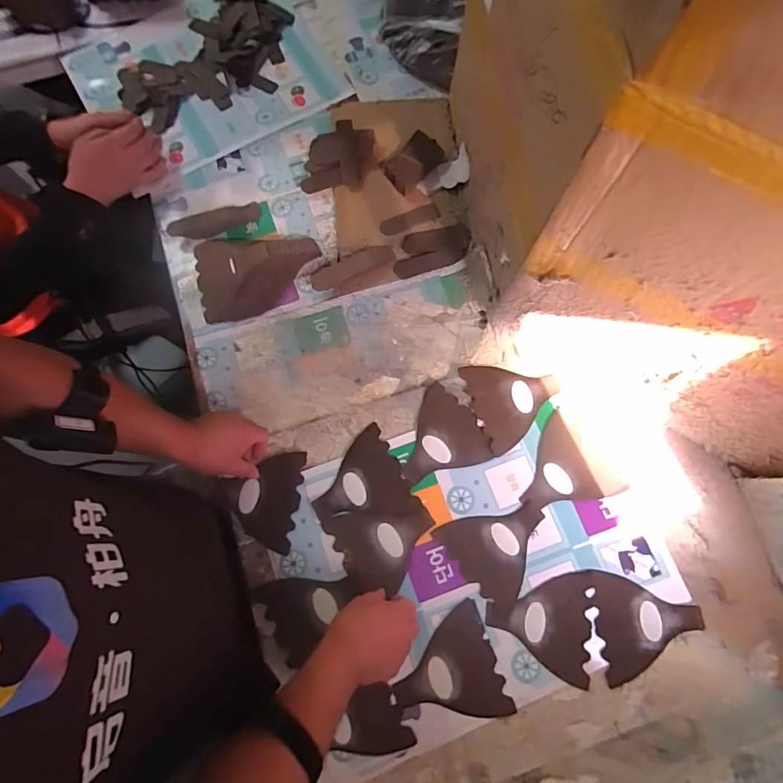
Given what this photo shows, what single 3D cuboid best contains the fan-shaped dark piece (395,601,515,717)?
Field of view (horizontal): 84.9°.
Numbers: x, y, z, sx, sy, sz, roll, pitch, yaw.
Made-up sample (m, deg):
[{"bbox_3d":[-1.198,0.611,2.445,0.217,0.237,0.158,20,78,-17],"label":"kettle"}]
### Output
[{"bbox_3d":[0.071,0.369,0.560,0.134,0.005,0.132,-19,75,-5],"label":"fan-shaped dark piece"}]

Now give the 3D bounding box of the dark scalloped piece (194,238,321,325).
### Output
[{"bbox_3d":[-0.225,-0.199,0.703,0.207,0.043,0.148,-7,74,-2],"label":"dark scalloped piece"}]

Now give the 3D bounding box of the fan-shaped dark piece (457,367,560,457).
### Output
[{"bbox_3d":[0.185,0.007,0.649,0.127,0.006,0.134,-23,76,-2],"label":"fan-shaped dark piece"}]

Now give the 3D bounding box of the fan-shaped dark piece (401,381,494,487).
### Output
[{"bbox_3d":[0.068,0.058,0.642,0.130,0.004,0.129,-18,75,-2],"label":"fan-shaped dark piece"}]

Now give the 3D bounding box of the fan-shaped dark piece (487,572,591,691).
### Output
[{"bbox_3d":[0.199,0.316,0.572,0.133,0.005,0.132,0,74,1],"label":"fan-shaped dark piece"}]

